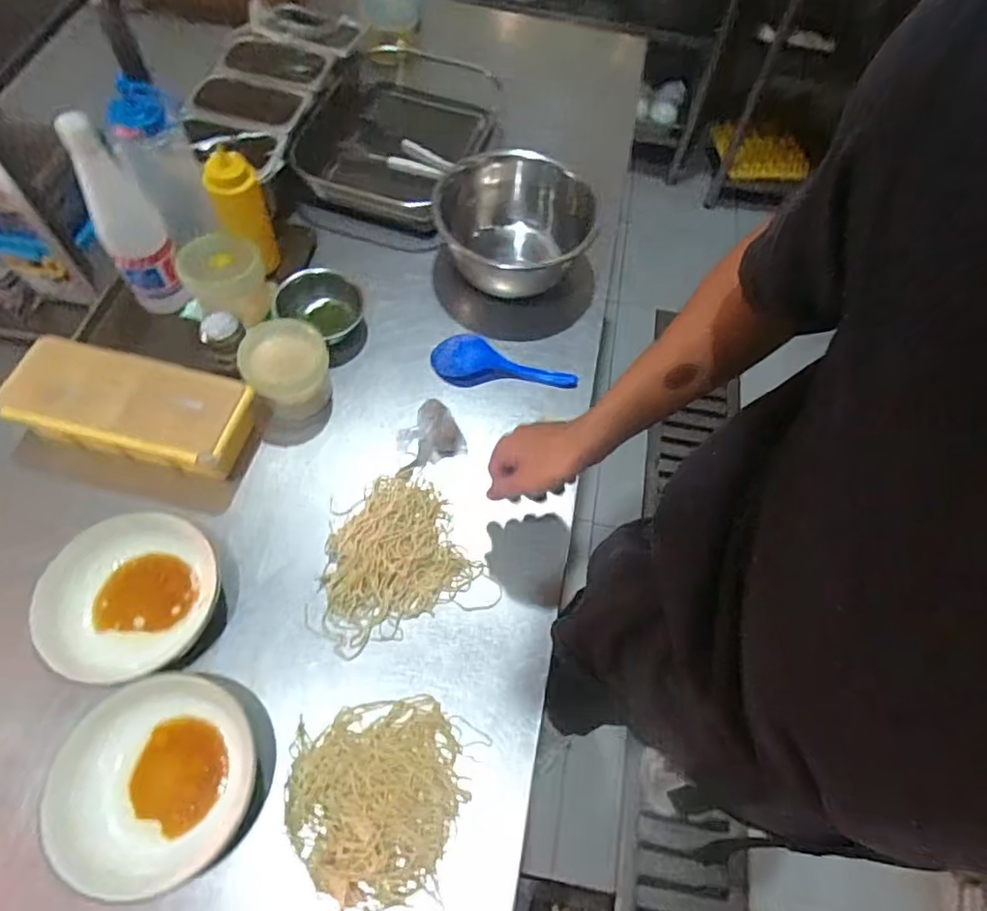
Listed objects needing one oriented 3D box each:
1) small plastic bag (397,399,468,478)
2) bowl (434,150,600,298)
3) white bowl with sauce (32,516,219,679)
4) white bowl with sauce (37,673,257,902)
[{"bbox_3d":[-0.089,-0.020,0.741,0.092,0.084,0.074,-22,65,-16],"label":"small plastic bag"},{"bbox_3d":[0.023,-0.327,0.882,0.211,0.146,0.225,2,61,-3],"label":"bowl"},{"bbox_3d":[-0.368,0.152,0.611,0.162,0.071,0.157,2,61,-3],"label":"white bowl with sauce"},{"bbox_3d":[-0.302,0.290,0.531,0.141,0.072,0.167,3,61,-3],"label":"white bowl with sauce"}]

